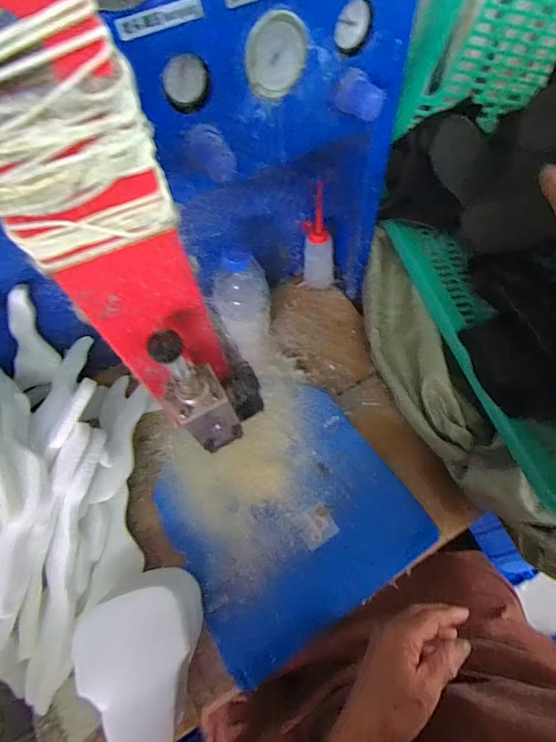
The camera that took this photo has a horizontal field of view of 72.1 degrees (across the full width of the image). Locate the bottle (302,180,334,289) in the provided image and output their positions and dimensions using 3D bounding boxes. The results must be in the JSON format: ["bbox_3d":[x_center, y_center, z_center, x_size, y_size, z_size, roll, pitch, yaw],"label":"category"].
[{"bbox_3d":[0.071,-0.216,0.635,0.052,0.175,0.047,-2,61,2],"label":"bottle"}]

